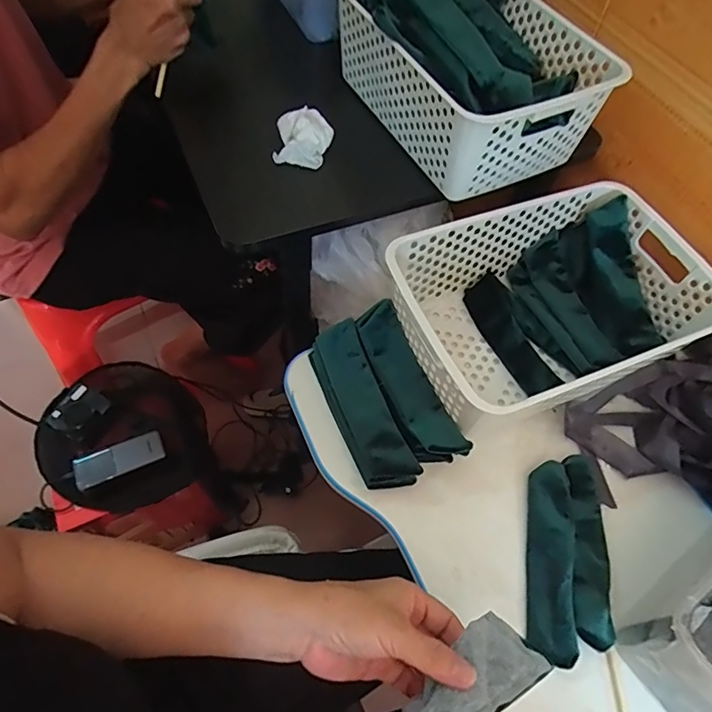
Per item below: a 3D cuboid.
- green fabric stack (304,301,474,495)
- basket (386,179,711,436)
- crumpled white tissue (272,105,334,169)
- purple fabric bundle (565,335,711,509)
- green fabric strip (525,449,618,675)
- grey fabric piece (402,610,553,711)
[{"bbox_3d":[0.025,0.037,0.498,0.100,0.035,0.179,-19,62,-14],"label":"green fabric stack"},{"bbox_3d":[0.200,-0.052,0.526,0.312,0.110,0.207,-20,63,-14],"label":"basket"},{"bbox_3d":[-0.060,-0.253,0.567,0.062,0.026,0.072,2,59,-2],"label":"crumpled white tissue"},{"bbox_3d":[0.339,0.072,0.486,0.237,0.071,0.150,-22,63,-15],"label":"purple fabric bundle"},{"bbox_3d":[0.192,0.171,0.438,0.070,0.024,0.183,12,60,4],"label":"green fabric strip"},{"bbox_3d":[0.071,0.217,0.320,0.106,0.024,0.045,-29,65,-16],"label":"grey fabric piece"}]

